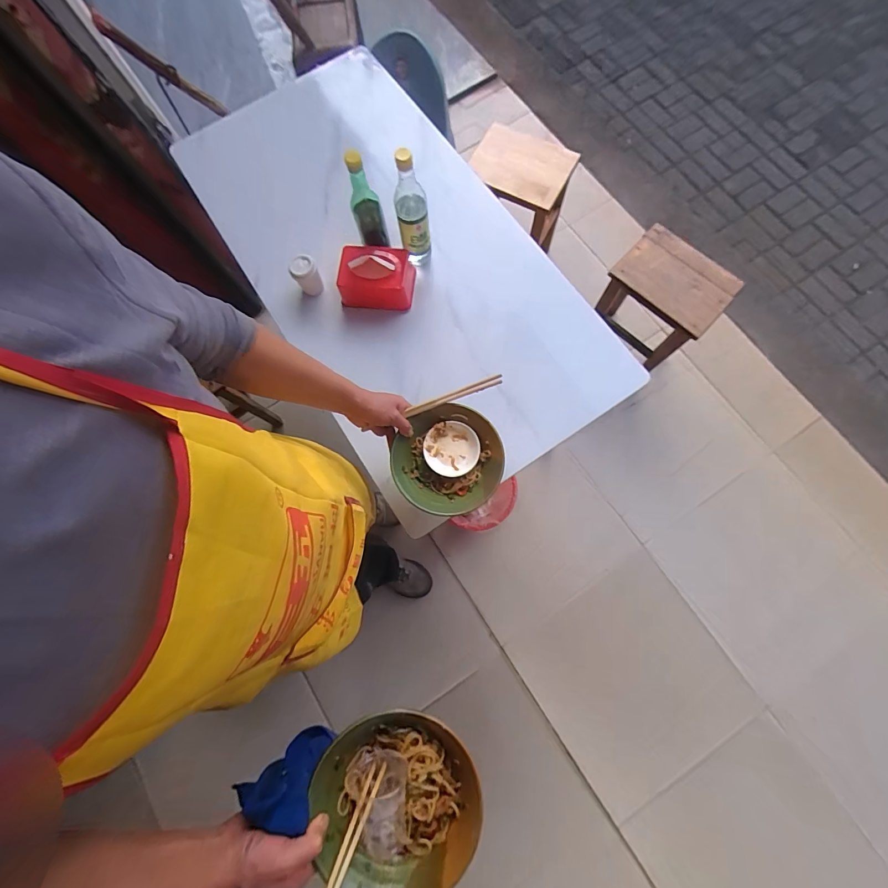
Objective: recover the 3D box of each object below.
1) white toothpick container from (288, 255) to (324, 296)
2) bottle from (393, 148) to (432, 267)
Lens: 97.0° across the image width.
[{"bbox_3d":[-0.304,-0.375,0.878,0.059,0.068,0.061,-27,78,-2],"label":"white toothpick container"},{"bbox_3d":[-0.067,-0.473,0.796,0.066,0.242,0.077,-7,78,2],"label":"bottle"}]

